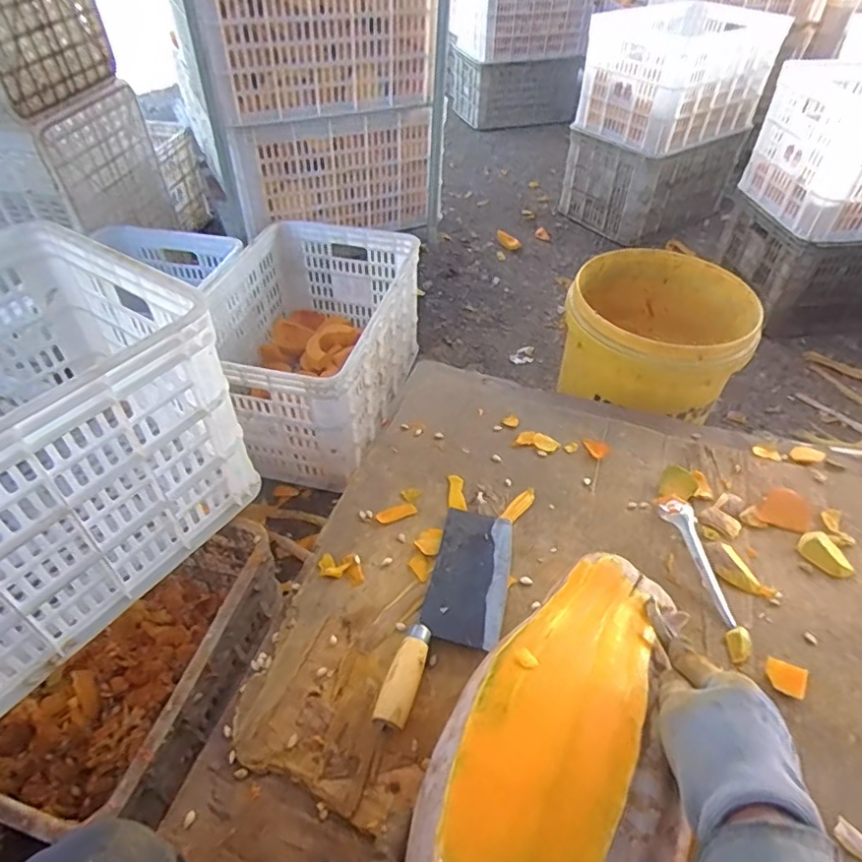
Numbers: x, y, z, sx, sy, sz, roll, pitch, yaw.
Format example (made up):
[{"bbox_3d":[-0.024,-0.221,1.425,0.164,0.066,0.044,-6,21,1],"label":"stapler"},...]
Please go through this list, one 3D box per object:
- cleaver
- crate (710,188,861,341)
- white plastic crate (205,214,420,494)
[{"bbox_3d":[0.029,0.189,0.597,0.088,0.027,0.263,13,47,12],"label":"cleaver"},{"bbox_3d":[1.097,-0.464,1.547,0.480,0.265,0.363,-3,46,-3],"label":"crate"},{"bbox_3d":[-0.286,-0.214,1.304,0.449,0.315,0.642,12,45,11],"label":"white plastic crate"}]

